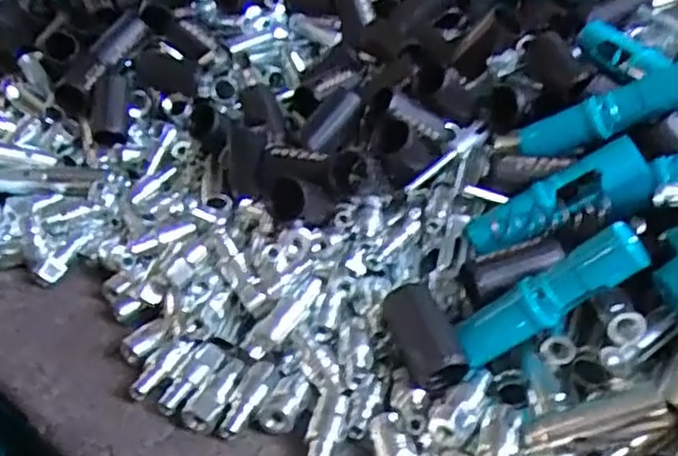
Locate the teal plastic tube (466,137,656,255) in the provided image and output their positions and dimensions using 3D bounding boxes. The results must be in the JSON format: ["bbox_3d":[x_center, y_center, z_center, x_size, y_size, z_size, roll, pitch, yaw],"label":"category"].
[{"bbox_3d":[0.147,-0.015,0.458,0.125,0.042,0.044,-23,31,12],"label":"teal plastic tube"}]

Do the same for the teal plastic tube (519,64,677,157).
[{"bbox_3d":[0.188,-0.080,0.481,0.120,0.023,0.020,-21,25,26],"label":"teal plastic tube"}]

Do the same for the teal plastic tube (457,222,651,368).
[{"bbox_3d":[0.122,0.040,0.397,0.119,0.028,0.022,-40,20,28],"label":"teal plastic tube"}]

